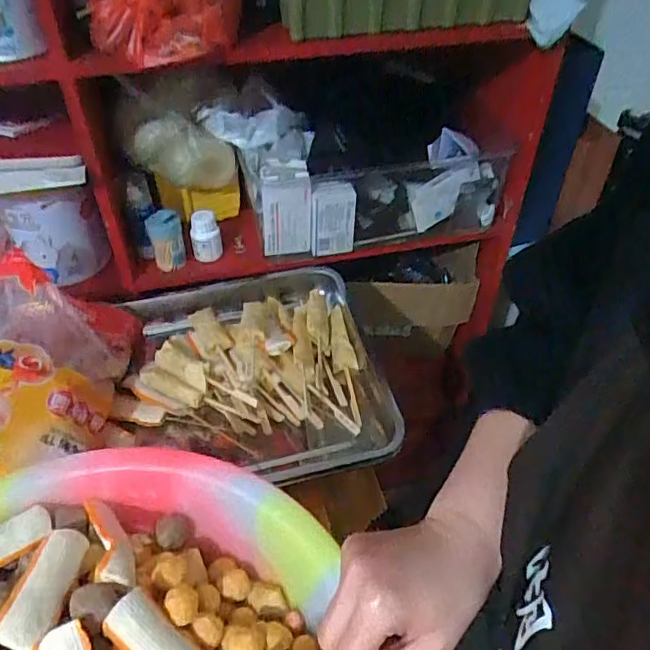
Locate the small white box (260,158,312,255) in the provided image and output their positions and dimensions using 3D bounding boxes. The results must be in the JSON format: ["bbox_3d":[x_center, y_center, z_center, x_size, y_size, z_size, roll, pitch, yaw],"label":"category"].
[{"bbox_3d":[-0.058,-0.178,0.854,0.070,0.126,0.083,-4,45,-5],"label":"small white box"}]

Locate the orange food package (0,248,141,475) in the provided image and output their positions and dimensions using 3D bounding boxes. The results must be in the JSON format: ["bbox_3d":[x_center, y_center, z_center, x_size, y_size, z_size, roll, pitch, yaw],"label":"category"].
[{"bbox_3d":[-0.349,0.052,0.651,0.191,0.121,0.302,2,45,1],"label":"orange food package"}]

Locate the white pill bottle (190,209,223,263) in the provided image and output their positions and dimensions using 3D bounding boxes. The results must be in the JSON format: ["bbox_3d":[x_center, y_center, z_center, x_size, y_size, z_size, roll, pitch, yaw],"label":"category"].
[{"bbox_3d":[-0.178,-0.135,0.858,0.043,0.084,0.041,-10,46,-11],"label":"white pill bottle"}]

